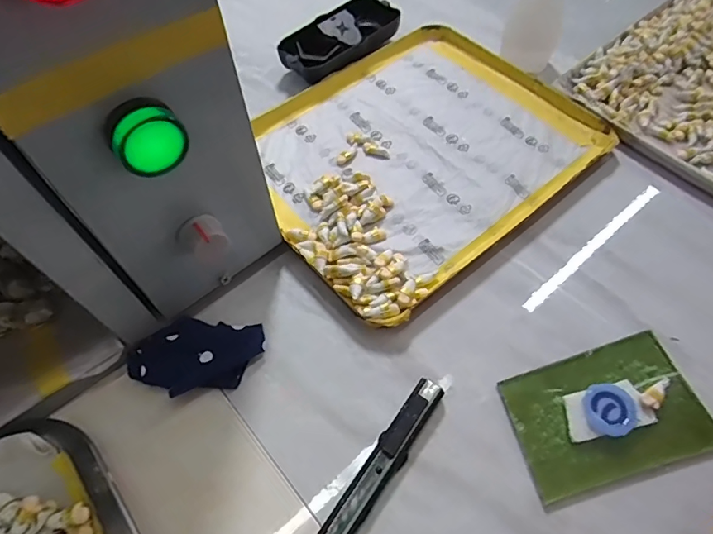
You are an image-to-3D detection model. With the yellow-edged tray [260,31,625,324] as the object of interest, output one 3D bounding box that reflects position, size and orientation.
[{"bbox_3d":[0.040,-0.090,0.356,0.236,0.026,0.200,-36,67,-21],"label":"yellow-edged tray"}]

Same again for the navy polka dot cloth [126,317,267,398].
[{"bbox_3d":[-0.094,0.053,0.281,0.074,0.009,0.043,4,59,0],"label":"navy polka dot cloth"}]

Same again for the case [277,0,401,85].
[{"bbox_3d":[-0.015,-0.200,0.419,0.112,0.024,0.052,-39,68,-22],"label":"case"}]

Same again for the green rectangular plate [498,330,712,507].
[{"bbox_3d":[0.137,0.078,0.257,0.103,0.010,0.067,-14,62,-6],"label":"green rectangular plate"}]

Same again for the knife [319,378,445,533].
[{"bbox_3d":[0.004,0.113,0.239,0.015,0.012,0.132,31,65,18],"label":"knife"}]

